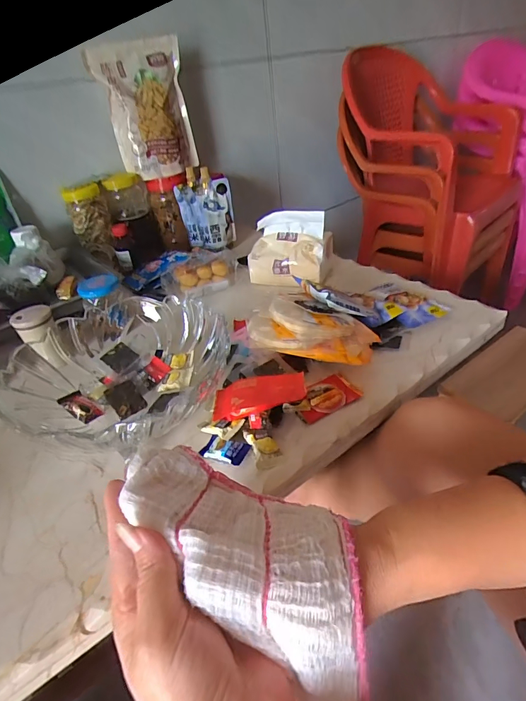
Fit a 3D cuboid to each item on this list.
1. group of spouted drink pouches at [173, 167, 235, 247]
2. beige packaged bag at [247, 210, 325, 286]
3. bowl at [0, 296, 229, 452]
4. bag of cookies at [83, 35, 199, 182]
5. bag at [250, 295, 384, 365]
[{"bbox_3d":[-0.122,-0.298,0.843,0.092,0.145,0.060,13,39,27],"label":"group of spouted drink pouches"},{"bbox_3d":[0.040,-0.176,0.690,0.132,0.113,0.057,5,36,18],"label":"beige packaged bag"},{"bbox_3d":[-0.154,0.019,0.466,0.219,0.092,0.202,-5,34,4],"label":"bowl"},{"bbox_3d":[-0.222,-0.471,0.785,0.167,0.226,0.045,-26,32,-23],"label":"bag of cookies"},{"bbox_3d":[0.062,-0.032,0.488,0.153,0.047,0.102,11,36,4],"label":"bag"}]

